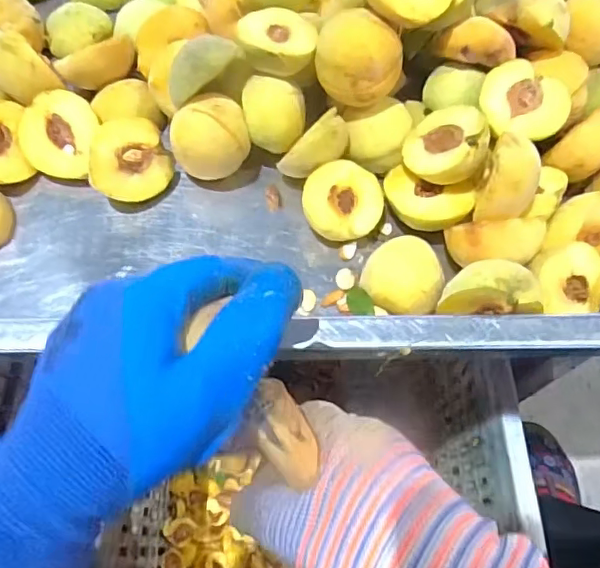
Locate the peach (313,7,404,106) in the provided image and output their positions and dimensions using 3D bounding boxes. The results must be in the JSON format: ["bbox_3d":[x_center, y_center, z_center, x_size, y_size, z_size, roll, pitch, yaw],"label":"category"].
[{"bbox_3d":[0.040,-0.152,0.388,0.060,0.053,0.052,10,64,3],"label":"peach"}]

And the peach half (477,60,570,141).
[{"bbox_3d":[0.150,-0.120,0.379,0.057,0.027,0.056,19,65,7],"label":"peach half"}]

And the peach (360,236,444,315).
[{"bbox_3d":[0.067,-0.002,0.370,0.050,0.025,0.051,9,60,4],"label":"peach"}]

